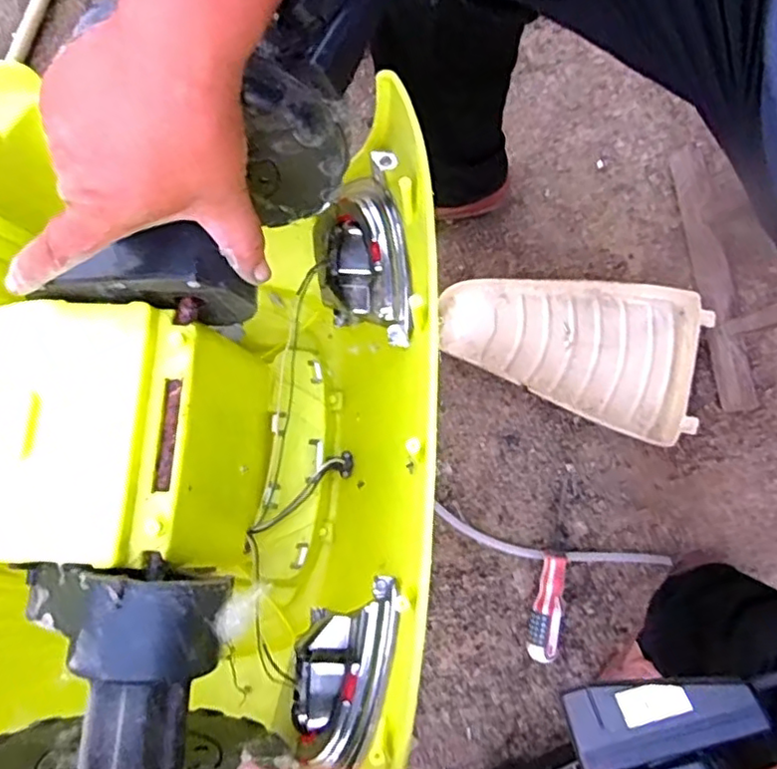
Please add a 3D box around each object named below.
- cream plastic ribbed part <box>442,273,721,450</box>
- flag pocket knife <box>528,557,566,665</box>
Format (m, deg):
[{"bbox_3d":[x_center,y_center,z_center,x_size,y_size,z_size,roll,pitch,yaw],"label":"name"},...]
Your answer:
[{"bbox_3d":[0.213,-0.055,0.744,0.297,0.033,0.175,16,82,6],"label":"cream plastic ribbed part"},{"bbox_3d":[0.175,0.245,0.695,0.030,0.041,0.111,15,82,6],"label":"flag pocket knife"}]

